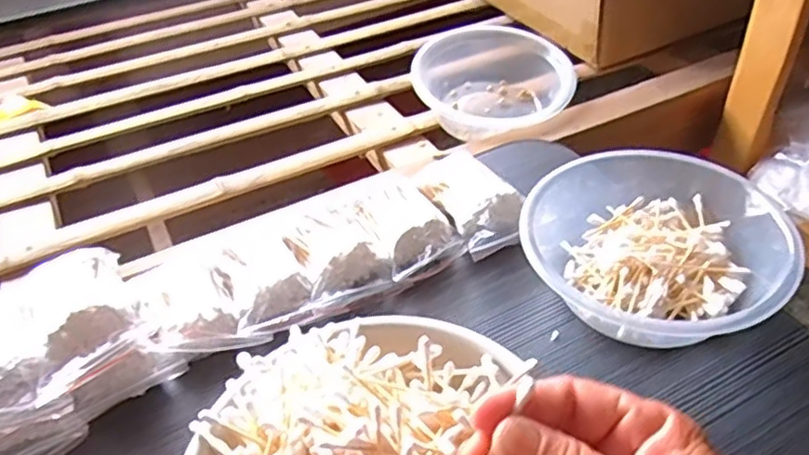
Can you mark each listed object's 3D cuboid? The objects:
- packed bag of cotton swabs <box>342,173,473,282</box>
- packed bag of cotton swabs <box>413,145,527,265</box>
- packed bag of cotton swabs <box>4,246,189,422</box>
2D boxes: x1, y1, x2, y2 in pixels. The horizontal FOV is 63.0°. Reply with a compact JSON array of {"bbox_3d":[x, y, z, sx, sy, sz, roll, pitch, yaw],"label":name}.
[{"bbox_3d":[-0.002,0.001,0.513,0.067,0.035,0.096,-27,47,-22],"label":"packed bag of cotton swabs"},{"bbox_3d":[0.054,-0.014,0.522,0.056,0.041,0.116,-22,45,-17],"label":"packed bag of cotton swabs"},{"bbox_3d":[-0.206,0.063,0.428,0.074,0.061,0.110,-30,48,-25],"label":"packed bag of cotton swabs"}]

